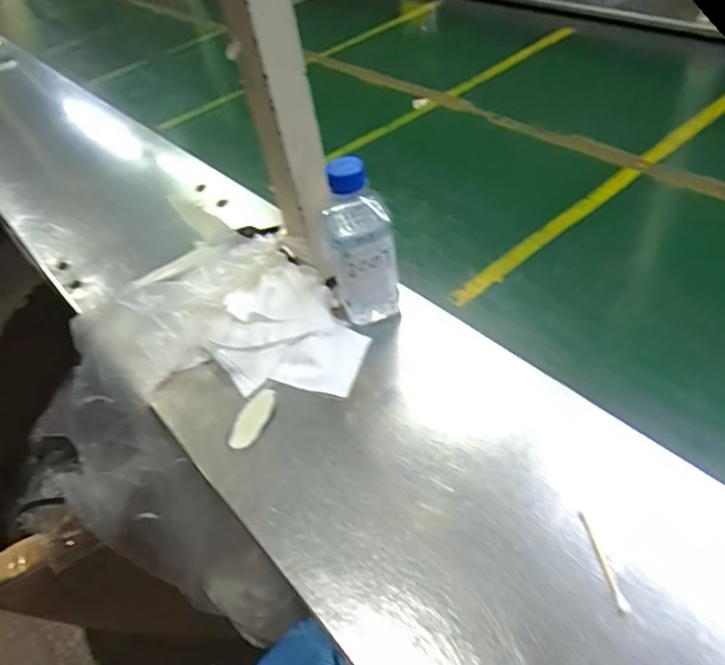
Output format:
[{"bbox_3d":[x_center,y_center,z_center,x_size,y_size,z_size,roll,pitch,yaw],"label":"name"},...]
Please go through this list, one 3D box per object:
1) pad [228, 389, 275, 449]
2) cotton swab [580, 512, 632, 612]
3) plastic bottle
[{"bbox_3d":[-0.097,0.077,0.505,0.025,0.006,0.063,10,49,20],"label":"pad"},{"bbox_3d":[0.159,0.152,0.376,0.006,0.008,0.066,-14,46,-3],"label":"cotton swab"},{"bbox_3d":[-0.002,-0.077,0.530,0.061,0.184,0.060,-12,47,2],"label":"plastic bottle"}]

